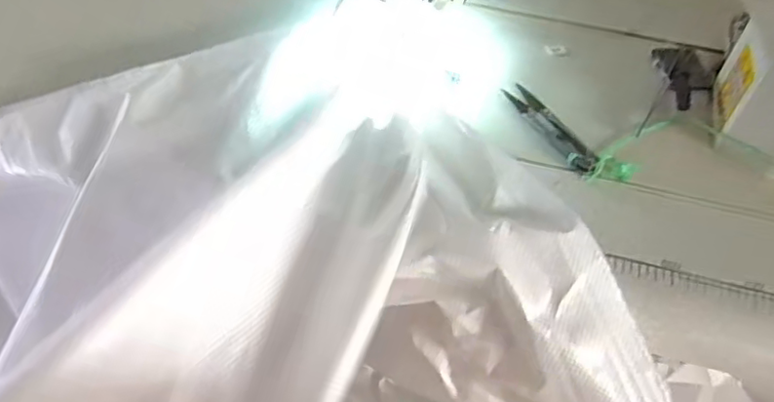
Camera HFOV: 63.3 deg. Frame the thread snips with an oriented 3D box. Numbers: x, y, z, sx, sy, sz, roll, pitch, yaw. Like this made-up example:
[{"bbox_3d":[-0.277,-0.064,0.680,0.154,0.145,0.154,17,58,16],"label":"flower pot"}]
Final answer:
[{"bbox_3d":[0.121,-0.056,0.467,0.023,0.010,0.098,-20,55,-18],"label":"thread snips"}]

